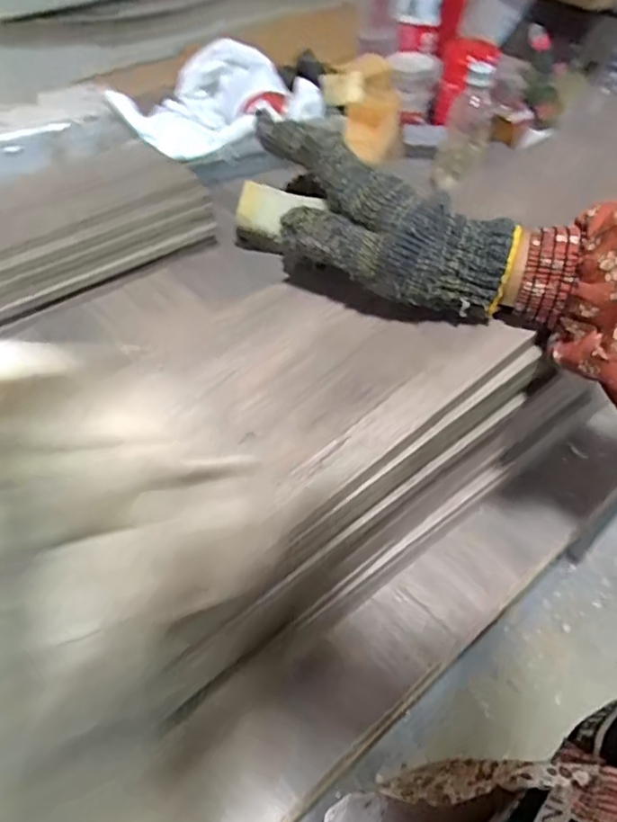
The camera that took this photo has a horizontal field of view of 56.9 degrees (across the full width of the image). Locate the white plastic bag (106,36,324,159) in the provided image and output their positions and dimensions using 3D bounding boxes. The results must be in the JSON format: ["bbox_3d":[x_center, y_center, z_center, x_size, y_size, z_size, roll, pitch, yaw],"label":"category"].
[{"bbox_3d":[-0.158,-0.554,1.003,0.288,0.087,0.239,-25,53,-16],"label":"white plastic bag"}]

